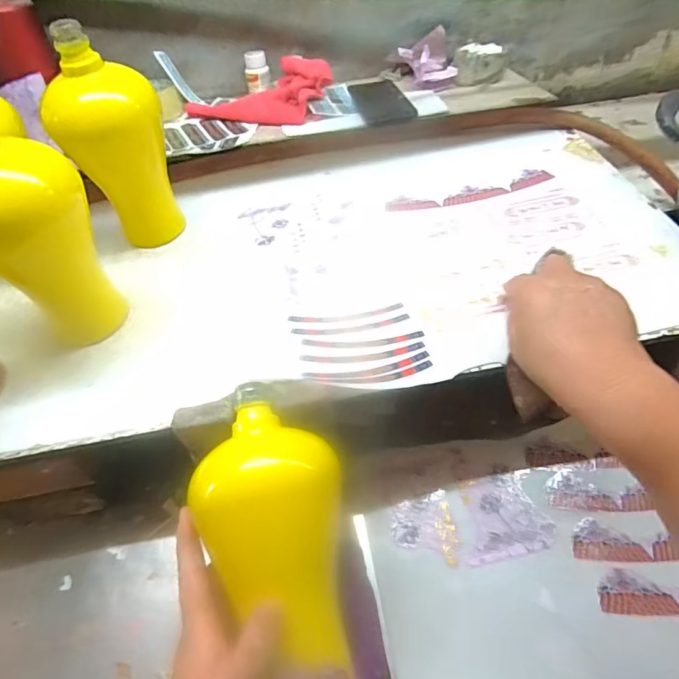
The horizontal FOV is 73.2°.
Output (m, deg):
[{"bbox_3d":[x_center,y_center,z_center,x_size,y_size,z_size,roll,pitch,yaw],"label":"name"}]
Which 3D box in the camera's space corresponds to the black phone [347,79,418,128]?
[{"bbox_3d":[0.062,-0.377,0.717,0.075,0.009,0.177,-12,46,-1],"label":"black phone"}]

